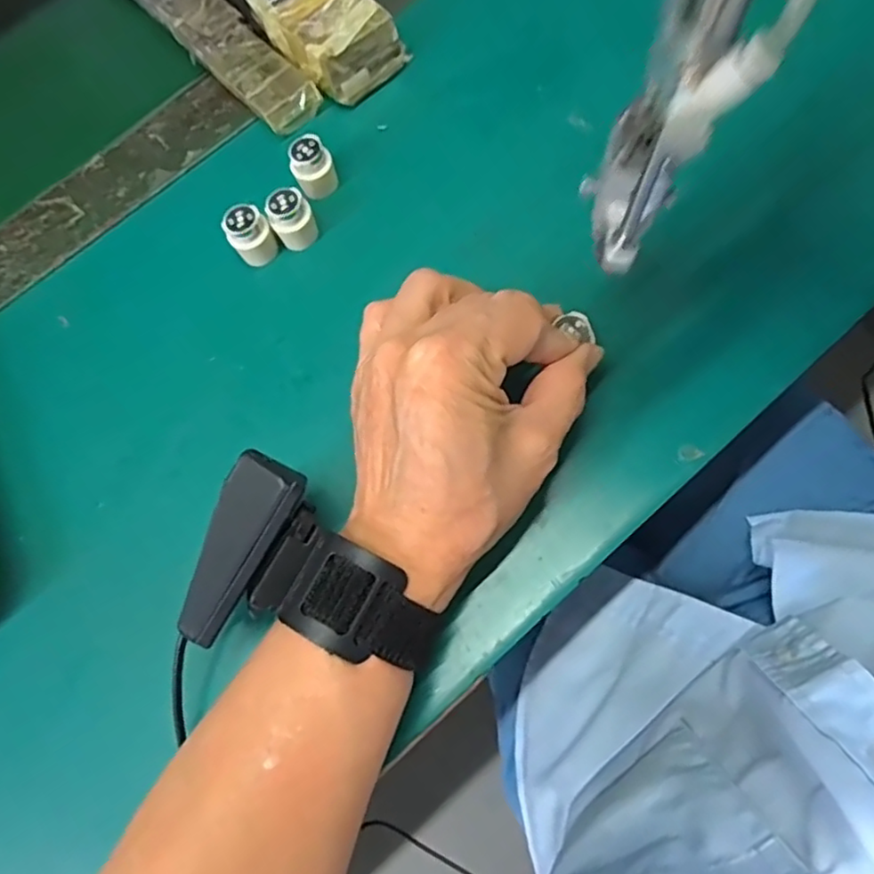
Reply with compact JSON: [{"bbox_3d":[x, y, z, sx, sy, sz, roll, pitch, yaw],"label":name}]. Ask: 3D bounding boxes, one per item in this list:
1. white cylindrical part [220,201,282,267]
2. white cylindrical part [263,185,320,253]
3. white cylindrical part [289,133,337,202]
[{"bbox_3d":[-0.094,-0.102,0.321,0.022,0.030,0.020,-2,70,6],"label":"white cylindrical part"},{"bbox_3d":[-0.073,-0.110,0.320,0.021,0.028,0.019,-26,70,-3],"label":"white cylindrical part"},{"bbox_3d":[-0.064,-0.140,0.328,0.021,0.026,0.020,-2,70,6],"label":"white cylindrical part"}]

